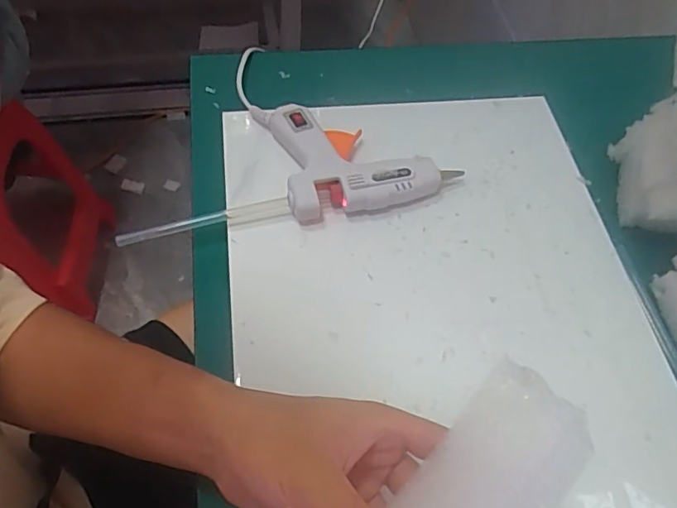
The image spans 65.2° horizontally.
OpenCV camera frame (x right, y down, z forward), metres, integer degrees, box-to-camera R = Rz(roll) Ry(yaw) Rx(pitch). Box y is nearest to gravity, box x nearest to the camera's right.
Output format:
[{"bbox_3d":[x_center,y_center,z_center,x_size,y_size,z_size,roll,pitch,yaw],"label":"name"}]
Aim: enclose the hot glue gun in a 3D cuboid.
[{"bbox_3d":[0.011,-0.091,0.438,0.134,0.029,0.126,-14,61,-12],"label":"hot glue gun"}]

